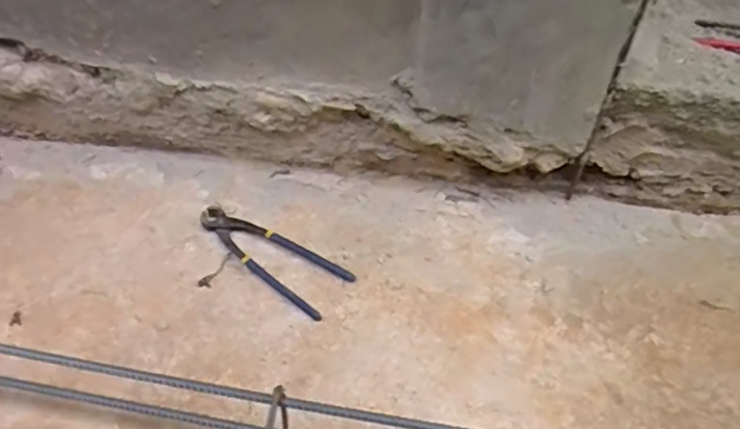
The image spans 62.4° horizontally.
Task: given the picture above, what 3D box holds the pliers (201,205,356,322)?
[{"bbox_3d":[-0.121,0.044,0.745,0.213,0.014,0.071,31,55,25],"label":"pliers"}]

